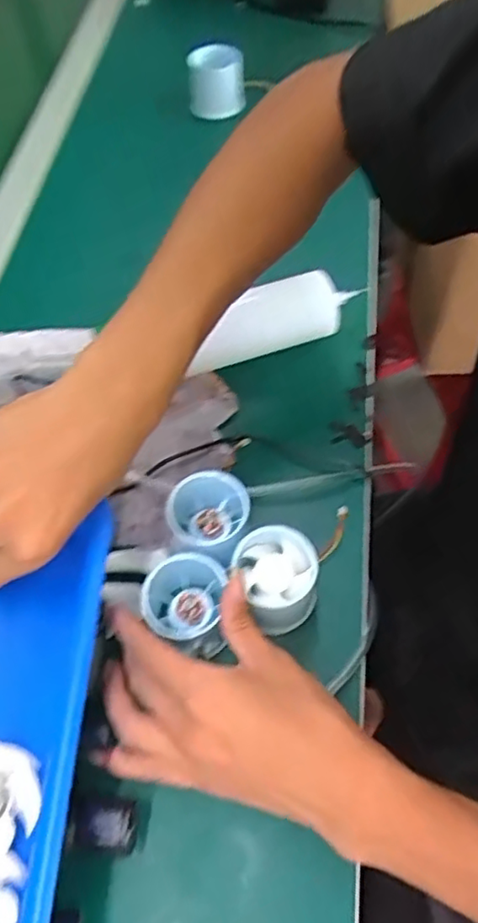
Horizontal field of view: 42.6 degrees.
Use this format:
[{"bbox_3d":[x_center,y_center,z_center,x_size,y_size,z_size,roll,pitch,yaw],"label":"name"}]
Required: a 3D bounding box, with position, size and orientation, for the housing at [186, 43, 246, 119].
[{"bbox_3d":[-0.026,-0.435,0.697,0.061,0.057,0.063,-5,59,1],"label":"housing"}]

